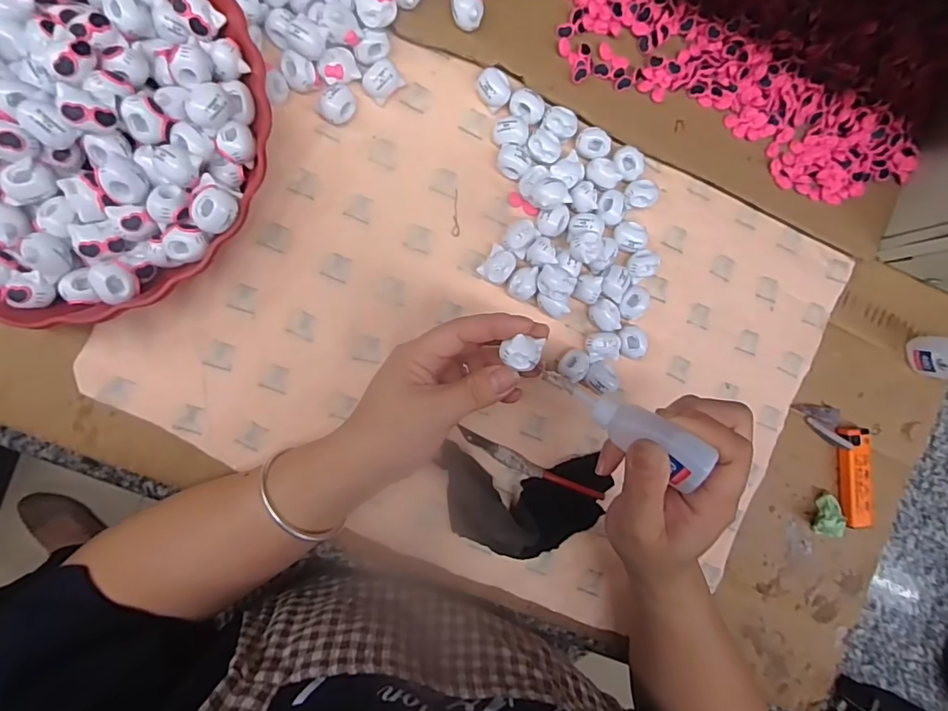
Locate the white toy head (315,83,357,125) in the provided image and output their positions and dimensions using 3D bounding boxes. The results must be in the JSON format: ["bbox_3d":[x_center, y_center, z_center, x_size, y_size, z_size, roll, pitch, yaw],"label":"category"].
[{"bbox_3d":[-0.091,-0.166,0.341,0.021,0.021,0.024,26,88,-6],"label":"white toy head"}]

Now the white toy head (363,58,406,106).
[{"bbox_3d":[-0.063,-0.185,0.345,0.023,0.019,0.019,-34,95,-5],"label":"white toy head"}]

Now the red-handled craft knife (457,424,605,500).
[{"bbox_3d":[0.041,0.083,0.373,0.116,0.010,0.012,26,88,-6],"label":"red-handled craft knife"}]

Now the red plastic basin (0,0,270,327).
[{"bbox_3d":[-0.245,-0.140,0.297,0.231,0.066,0.233,0,91,-7],"label":"red plastic basin"}]

